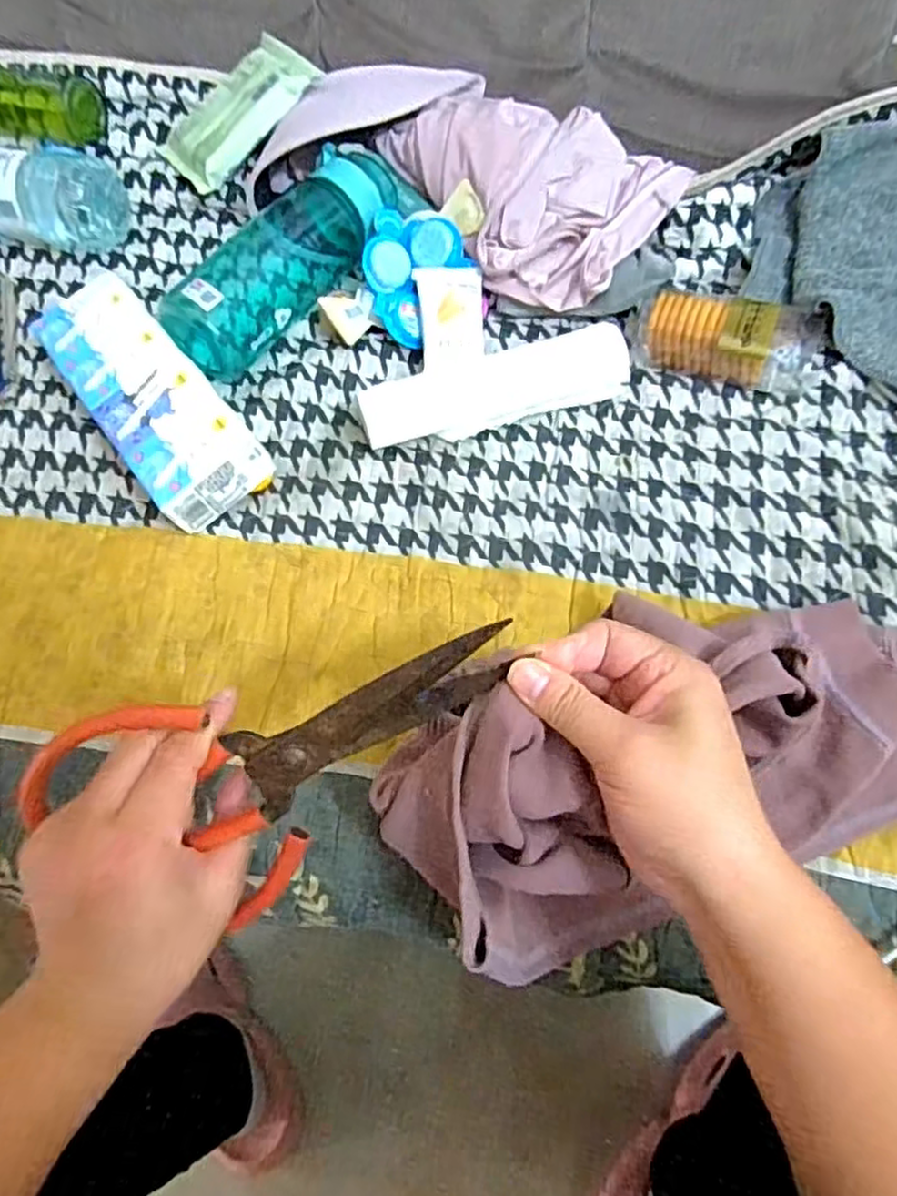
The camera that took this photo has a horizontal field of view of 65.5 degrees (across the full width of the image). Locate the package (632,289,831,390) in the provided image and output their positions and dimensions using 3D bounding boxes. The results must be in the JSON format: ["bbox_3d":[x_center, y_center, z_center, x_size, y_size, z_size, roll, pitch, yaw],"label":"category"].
[{"bbox_3d":[0.197,-0.183,0.499,0.131,0.047,0.055,17,68,10],"label":"package"}]

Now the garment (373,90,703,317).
[{"bbox_3d":[0.058,-0.324,0.543,0.210,0.069,0.158,33,72,16],"label":"garment"}]

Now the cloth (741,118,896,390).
[{"bbox_3d":[0.306,-0.260,0.501,0.163,0.034,0.217,28,70,14],"label":"cloth"}]

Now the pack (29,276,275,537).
[{"bbox_3d":[-0.208,-0.141,0.481,0.075,0.042,0.211,-36,66,-13],"label":"pack"}]

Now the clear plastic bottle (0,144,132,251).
[{"bbox_3d":[-0.373,-0.330,0.564,0.225,0.064,0.070,11,65,10],"label":"clear plastic bottle"}]

